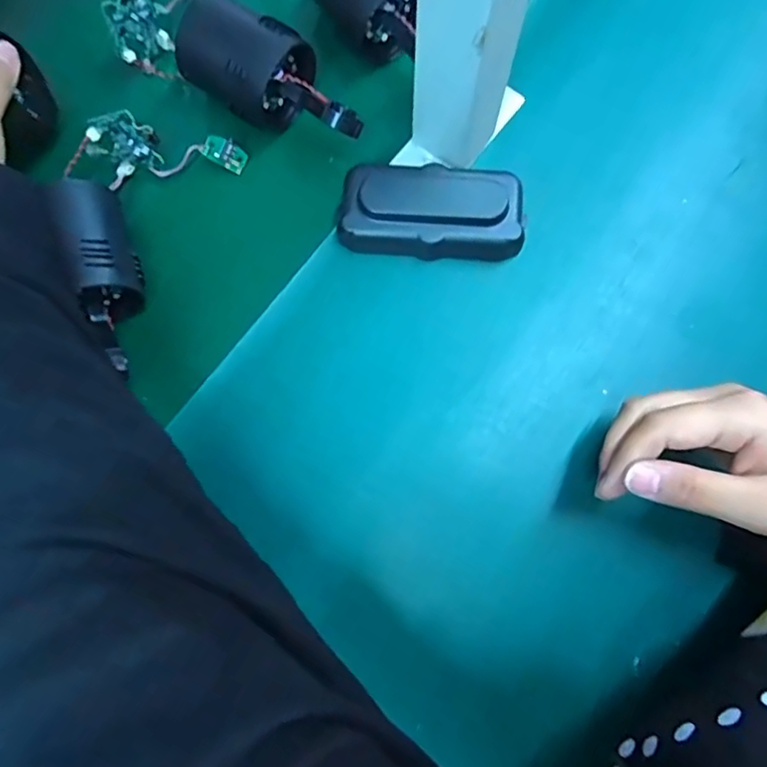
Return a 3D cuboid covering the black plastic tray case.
[{"bbox_3d":[0.027,-0.100,0.340,0.105,0.033,0.048,3,78,2],"label":"black plastic tray case"}]

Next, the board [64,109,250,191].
[{"bbox_3d":[-0.139,-0.144,0.355,0.100,0.035,0.028,-6,78,0],"label":"board"}]

